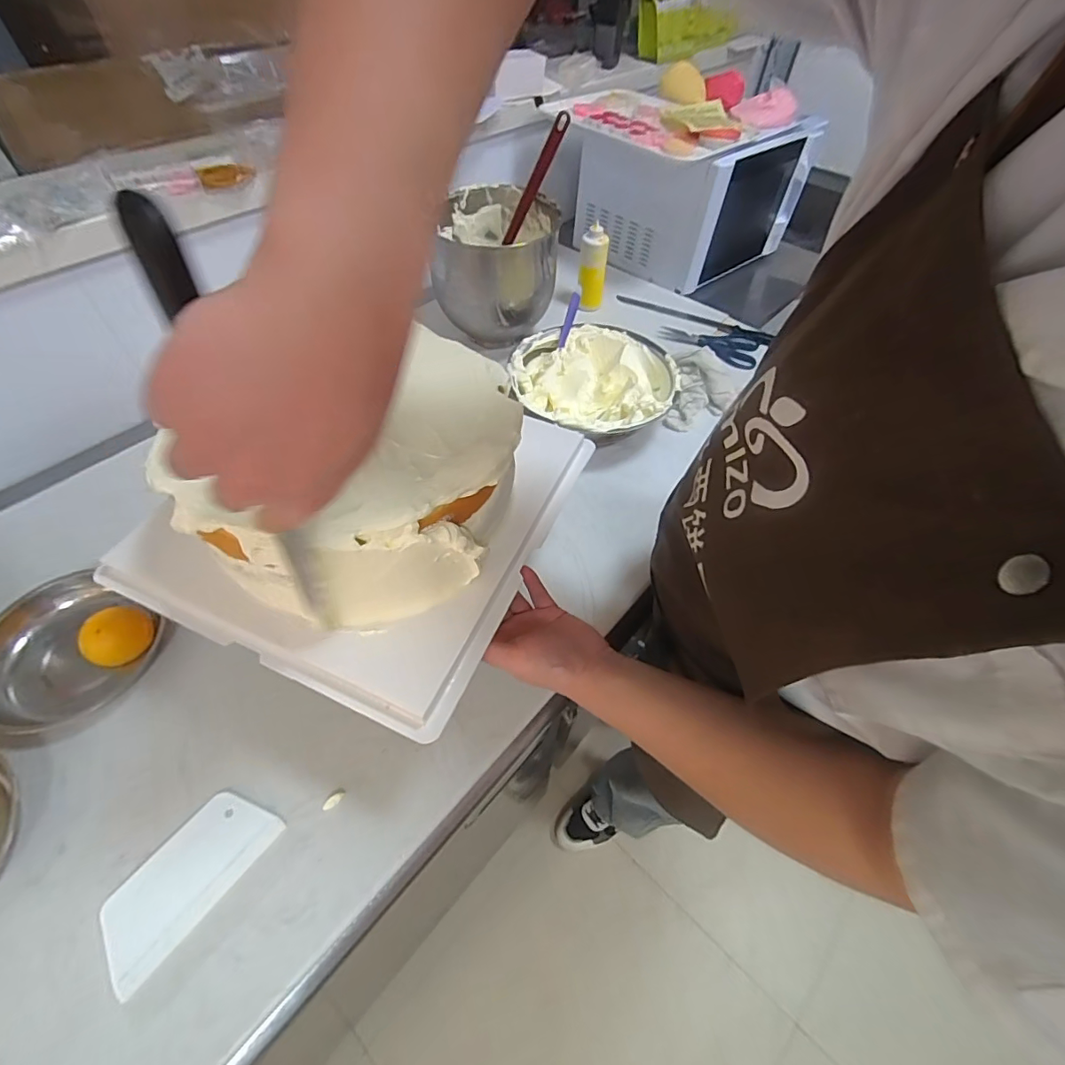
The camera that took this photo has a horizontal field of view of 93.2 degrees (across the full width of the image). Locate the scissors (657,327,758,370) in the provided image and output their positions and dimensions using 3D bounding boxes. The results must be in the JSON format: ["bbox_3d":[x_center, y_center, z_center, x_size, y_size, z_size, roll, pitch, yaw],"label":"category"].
[{"bbox_3d":[0.343,-0.370,0.975,0.186,0.016,0.087,25,56,15],"label":"scissors"}]

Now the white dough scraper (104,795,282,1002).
[{"bbox_3d":[-0.306,0.304,0.447,0.075,0.005,0.144,33,58,20],"label":"white dough scraper"}]

